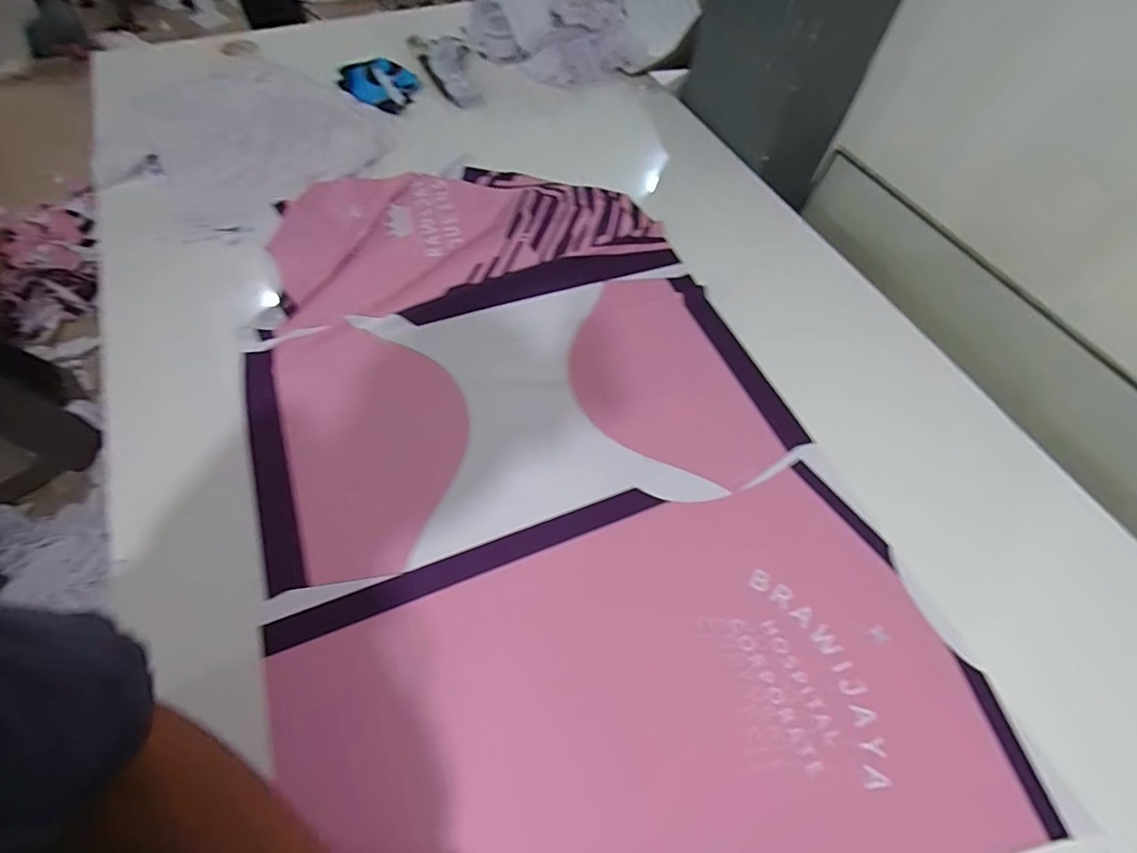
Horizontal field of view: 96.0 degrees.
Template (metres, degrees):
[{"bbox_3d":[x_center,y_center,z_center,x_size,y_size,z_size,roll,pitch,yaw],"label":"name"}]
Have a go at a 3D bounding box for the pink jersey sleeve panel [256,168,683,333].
[{"bbox_3d":[-0.173,-0.351,0.913,0.668,0.027,0.342,-15,63,-9],"label":"pink jersey sleeve panel"}]

